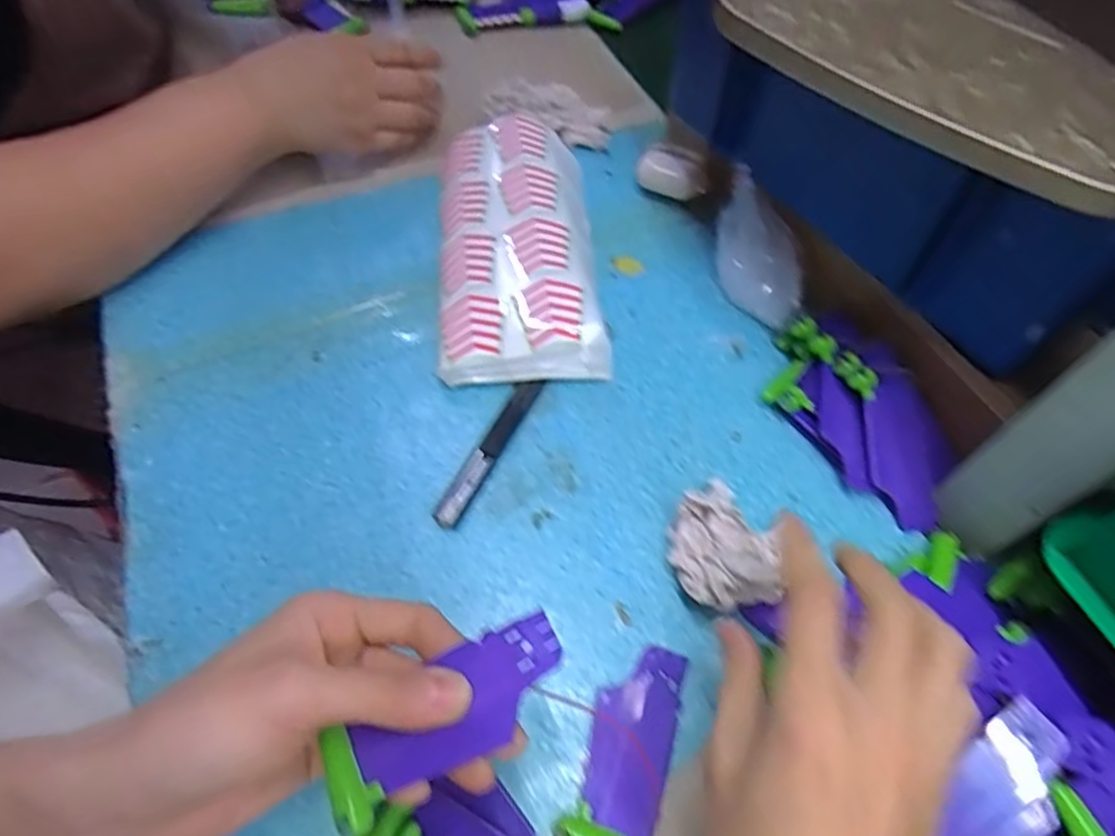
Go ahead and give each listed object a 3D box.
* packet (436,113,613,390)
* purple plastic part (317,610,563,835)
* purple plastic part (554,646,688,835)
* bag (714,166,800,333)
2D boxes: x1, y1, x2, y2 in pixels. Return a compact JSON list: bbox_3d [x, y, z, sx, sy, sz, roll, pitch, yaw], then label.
[{"bbox_3d":[-0.030,-0.122,0.451,0.101,0.034,0.219,-4,58,-4],"label":"packet"},{"bbox_3d":[-0.037,0.103,0.229,0.090,0.015,0.033,-33,63,-16],"label":"purple plastic part"},{"bbox_3d":[0.032,0.146,0.295,0.039,0.013,0.089,13,59,9],"label":"purple plastic part"},{"bbox_3d":[0.129,-0.106,0.429,0.038,0.059,0.080,-34,64,-21],"label":"bag"}]

